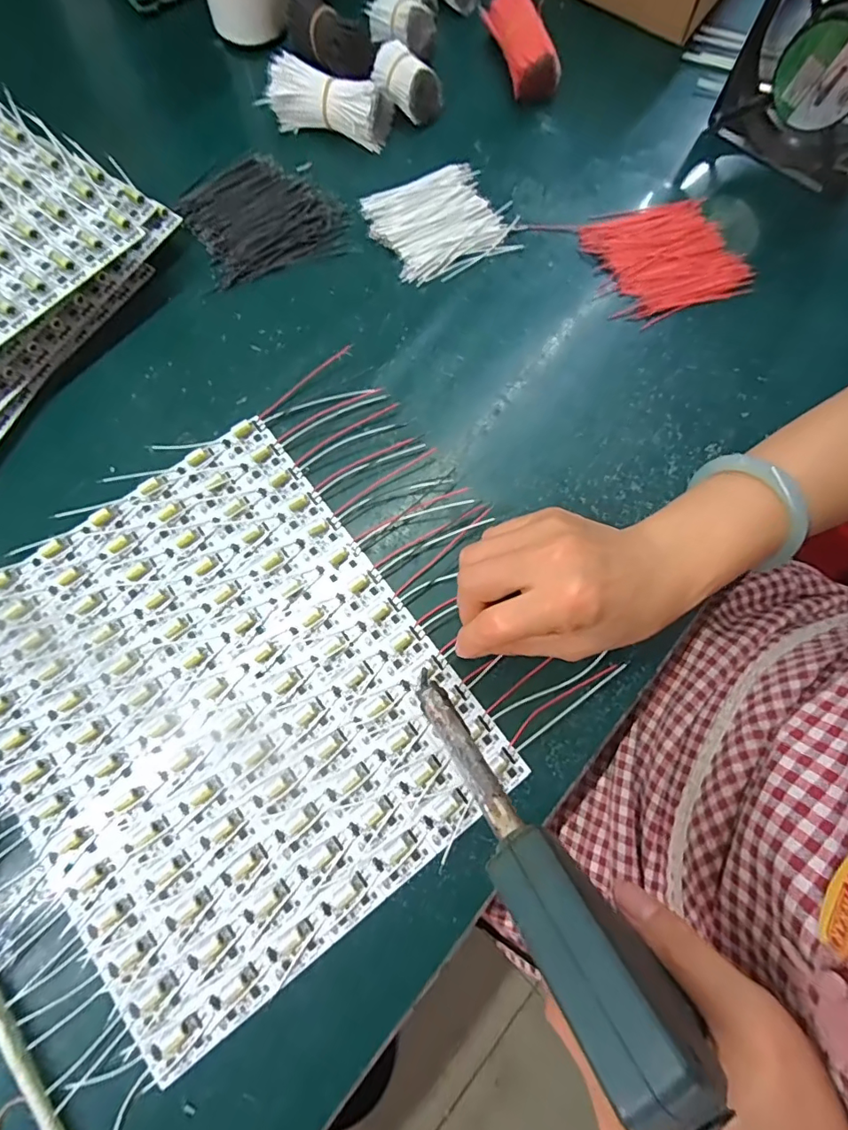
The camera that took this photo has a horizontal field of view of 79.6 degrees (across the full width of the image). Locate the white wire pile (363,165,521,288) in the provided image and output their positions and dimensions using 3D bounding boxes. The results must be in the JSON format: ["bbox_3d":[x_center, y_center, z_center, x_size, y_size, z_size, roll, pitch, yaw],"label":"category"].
[{"bbox_3d":[0.013,-0.262,0.389,0.104,0.012,0.087,-16,77,-5],"label":"white wire pile"}]

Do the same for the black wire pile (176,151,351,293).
[{"bbox_3d":[-0.124,-0.270,0.392,0.110,0.010,0.103,-30,78,-8],"label":"black wire pile"}]

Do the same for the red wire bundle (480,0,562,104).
[{"bbox_3d":[0.080,-0.426,0.413,0.035,0.032,0.095,-23,78,-7],"label":"red wire bundle"}]

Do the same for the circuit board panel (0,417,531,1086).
[{"bbox_3d":[-0.120,0.076,0.298,0.237,0.007,0.281,-37,79,-9],"label":"circuit board panel"}]

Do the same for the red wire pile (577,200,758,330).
[{"bbox_3d":[0.179,-0.234,0.382,0.104,0.015,0.098,-20,77,-6],"label":"red wire pile"}]

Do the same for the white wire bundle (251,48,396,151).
[{"bbox_3d":[-0.075,-0.361,0.398,0.092,0.034,0.035,20,76,4],"label":"white wire bundle"}]

